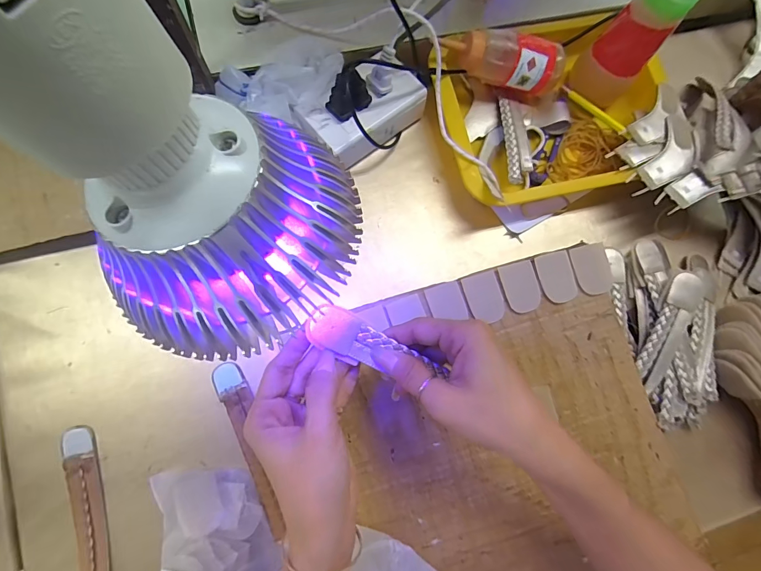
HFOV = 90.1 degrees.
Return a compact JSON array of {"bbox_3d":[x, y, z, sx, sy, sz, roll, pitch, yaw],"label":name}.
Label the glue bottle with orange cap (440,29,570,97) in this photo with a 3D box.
[{"bbox_3d":[0.128,-0.242,0.403,0.130,0.055,0.047,10,41,-17],"label":"glue bottle with orange cap"}]

